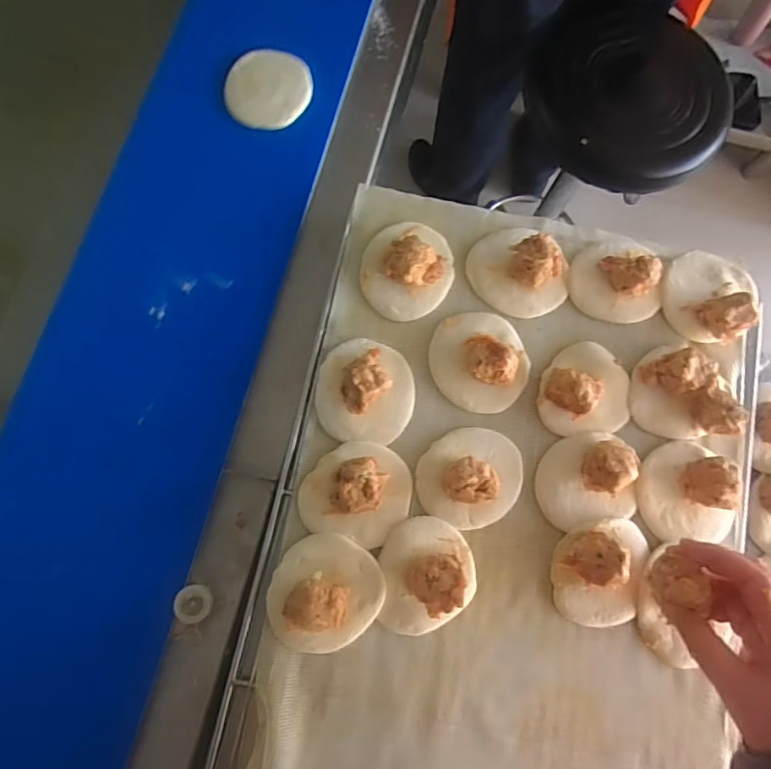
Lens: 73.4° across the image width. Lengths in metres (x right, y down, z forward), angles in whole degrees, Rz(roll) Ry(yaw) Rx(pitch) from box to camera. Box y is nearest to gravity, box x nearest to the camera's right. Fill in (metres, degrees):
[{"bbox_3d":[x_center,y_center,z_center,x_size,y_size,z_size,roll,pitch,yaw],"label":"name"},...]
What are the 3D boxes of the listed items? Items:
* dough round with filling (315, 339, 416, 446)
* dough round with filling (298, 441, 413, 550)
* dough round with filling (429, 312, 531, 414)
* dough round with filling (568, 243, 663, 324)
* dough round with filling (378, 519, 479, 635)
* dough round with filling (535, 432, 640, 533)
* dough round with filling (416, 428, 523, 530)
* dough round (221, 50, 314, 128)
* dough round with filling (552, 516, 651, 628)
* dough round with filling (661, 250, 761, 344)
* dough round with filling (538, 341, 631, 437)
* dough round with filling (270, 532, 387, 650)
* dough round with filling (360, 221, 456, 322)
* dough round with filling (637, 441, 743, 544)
[{"bbox_3d":[-0.017,0.003,0.443,0.083,0.040,0.090,1,77,-3],"label":"dough round with filling"},{"bbox_3d":[-0.023,0.087,0.425,0.087,0.038,0.080,1,77,-3],"label":"dough round with filling"},{"bbox_3d":[0.085,-0.024,0.454,0.084,0.035,0.090,1,77,-3],"label":"dough round with filling"},{"bbox_3d":[0.217,-0.099,0.477,0.078,0.031,0.080,1,77,-3],"label":"dough round with filling"},{"bbox_3d":[0.035,0.153,0.412,0.075,0.040,0.087,-1,77,-3],"label":"dough round with filling"},{"bbox_3d":[0.172,0.079,0.434,0.083,0.034,0.074,-11,78,-5],"label":"dough round with filling"},{"bbox_3d":[0.073,0.076,0.430,0.090,0.036,0.079,-35,81,-10],"label":"dough round with filling"},{"bbox_3d":[-0.121,-0.307,0.537,0.080,0.013,0.093,24,77,2],"label":"dough round"},{"bbox_3d":[0.176,0.152,0.417,0.068,0.037,0.086,15,77,0],"label":"dough round with filling"},{"bbox_3d":[0.307,-0.087,0.480,0.081,0.034,0.090,21,77,2],"label":"dough round with filling"},{"bbox_3d":[0.176,0.003,0.452,0.082,0.034,0.080,1,77,-3],"label":"dough round with filling"},{"bbox_3d":[-0.049,0.165,0.400,0.084,0.042,0.089,1,77,-3],"label":"dough round with filling"},{"bbox_3d":[0.021,-0.110,0.472,0.085,0.034,0.092,1,77,-3],"label":"dough round with filling"},{"bbox_3d":[0.261,0.089,0.435,0.083,0.030,0.081,1,77,-3],"label":"dough round with filling"}]

